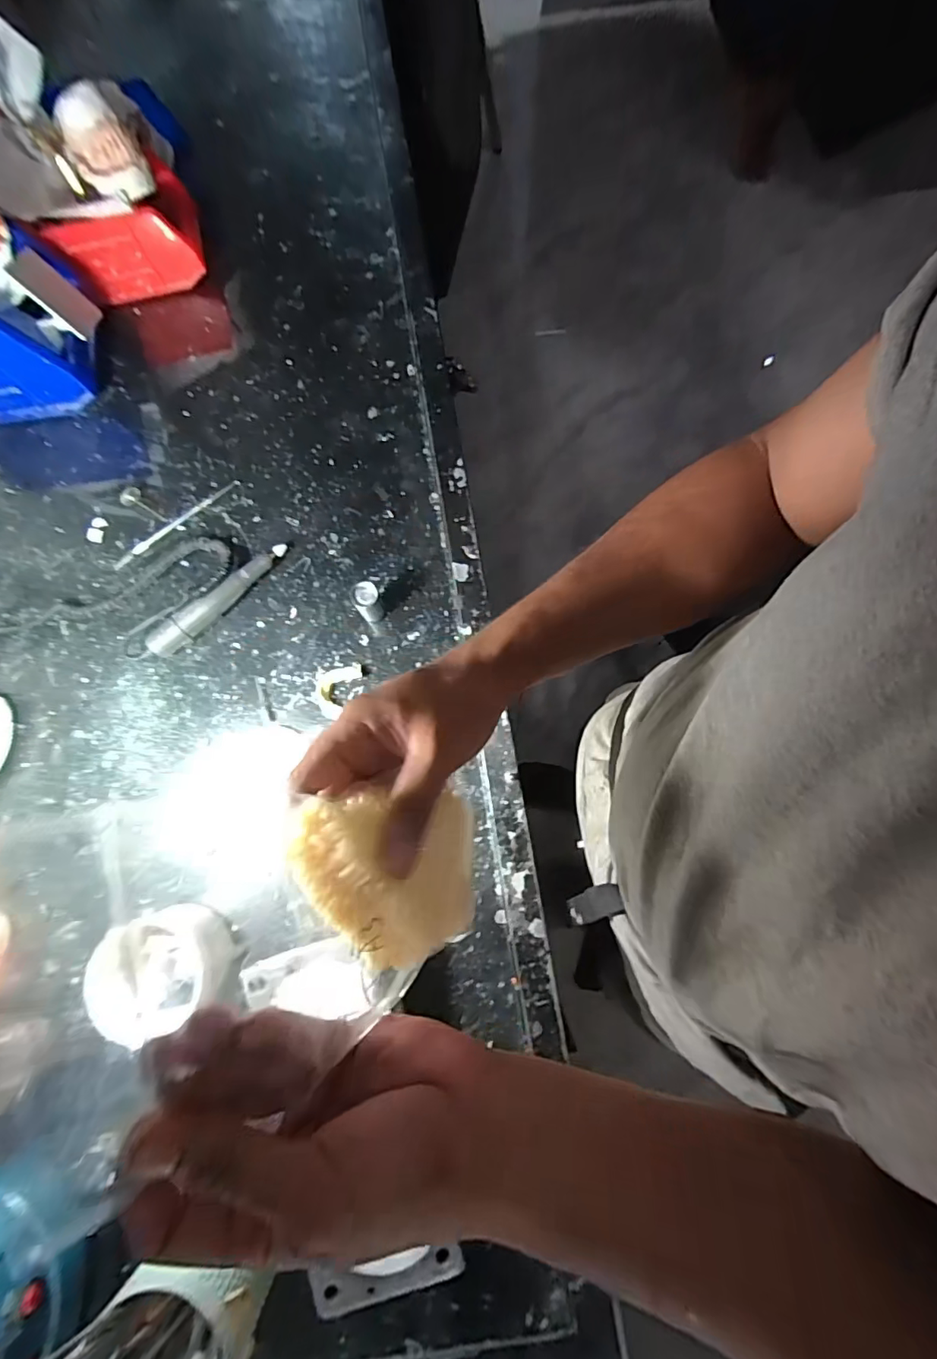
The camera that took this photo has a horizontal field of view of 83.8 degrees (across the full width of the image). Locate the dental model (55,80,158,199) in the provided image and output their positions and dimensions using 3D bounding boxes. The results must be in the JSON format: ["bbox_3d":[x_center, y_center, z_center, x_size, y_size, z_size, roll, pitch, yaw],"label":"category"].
[{"bbox_3d":[-0.367,-0.533,0.522,0.064,0.068,0.046,-27,79,-4],"label":"dental model"}]

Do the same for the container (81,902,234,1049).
[{"bbox_3d":[-0.266,0.250,0.457,0.093,0.064,0.092,0,80,1],"label":"container"}]

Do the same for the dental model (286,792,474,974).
[{"bbox_3d":[-0.036,0.099,0.265,0.032,0.101,0.077,-11,76,40],"label":"dental model"}]

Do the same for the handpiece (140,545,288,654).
[{"bbox_3d":[-0.258,-0.086,0.540,0.164,0.034,0.027,-42,81,-6],"label":"handpiece"}]

